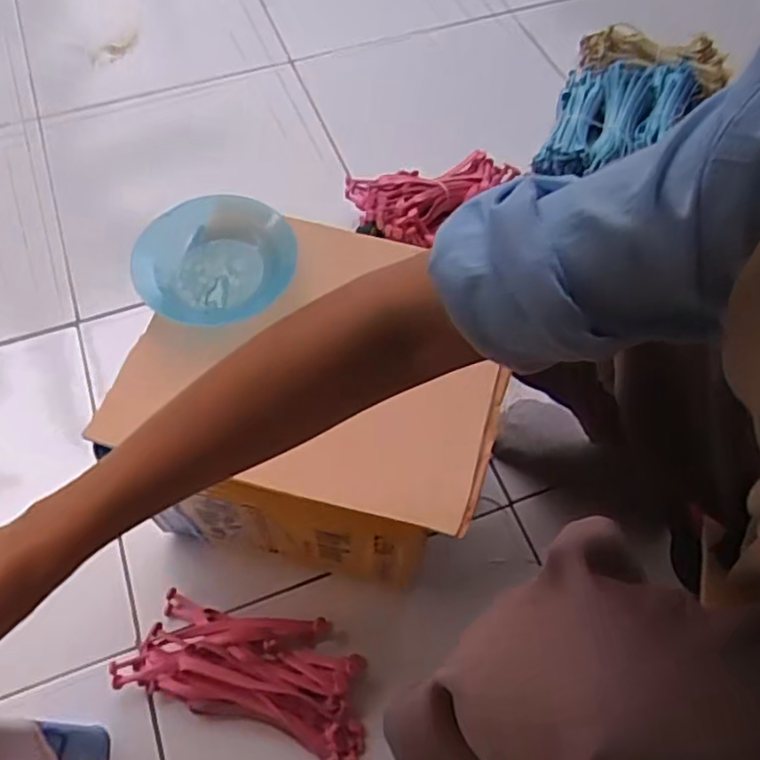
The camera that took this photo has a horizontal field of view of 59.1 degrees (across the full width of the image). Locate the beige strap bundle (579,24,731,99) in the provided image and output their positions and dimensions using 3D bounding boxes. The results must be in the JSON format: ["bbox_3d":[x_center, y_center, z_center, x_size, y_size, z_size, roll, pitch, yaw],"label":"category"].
[{"bbox_3d":[0.418,-0.496,1.022,0.221,0.040,0.084,15,62,7],"label":"beige strap bundle"}]

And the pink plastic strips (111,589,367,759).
[{"bbox_3d":[-0.123,0.267,0.616,0.230,0.068,0.116,11,61,5],"label":"pink plastic strips"}]

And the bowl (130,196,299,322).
[{"bbox_3d":[-0.131,-0.100,0.548,0.121,0.040,0.115,0,61,-1],"label":"bowl"}]

